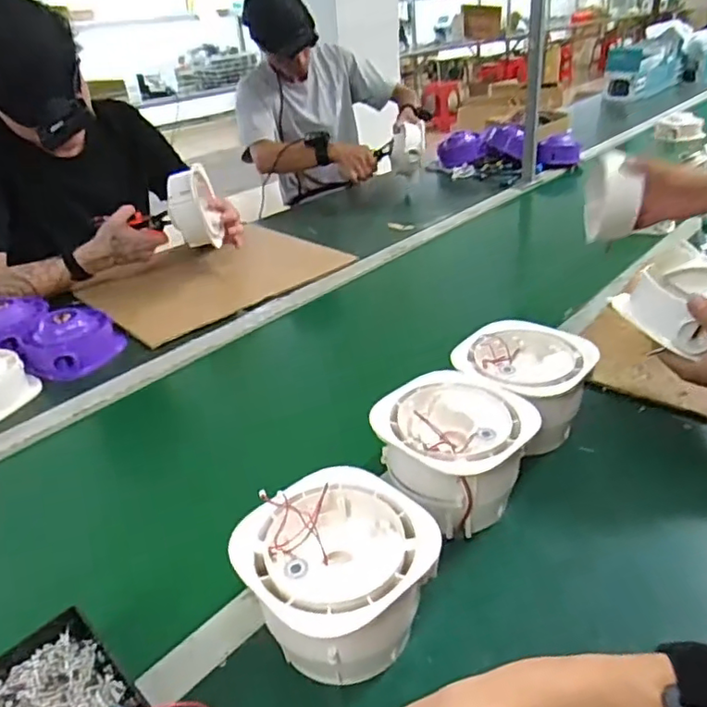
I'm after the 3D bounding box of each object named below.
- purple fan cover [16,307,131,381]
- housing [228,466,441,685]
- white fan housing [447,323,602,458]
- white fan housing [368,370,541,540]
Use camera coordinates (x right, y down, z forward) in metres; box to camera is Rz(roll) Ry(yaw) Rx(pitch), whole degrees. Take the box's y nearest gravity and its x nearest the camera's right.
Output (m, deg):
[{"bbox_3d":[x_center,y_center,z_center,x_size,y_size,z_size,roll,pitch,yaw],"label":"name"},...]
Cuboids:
[{"bbox_3d":[-0.439,-0.022,0.916,0.105,0.069,0.136,15,36,31],"label":"purple fan cover"},{"bbox_3d":[-0.011,0.183,0.471,0.136,0.101,0.135,-25,36,-30],"label":"housing"},{"bbox_3d":[0.191,0.040,0.675,0.126,0.104,0.130,-4,30,2],"label":"white fan housing"},{"bbox_3d":[0.099,0.100,0.594,0.134,0.103,0.131,-4,30,2],"label":"white fan housing"}]

